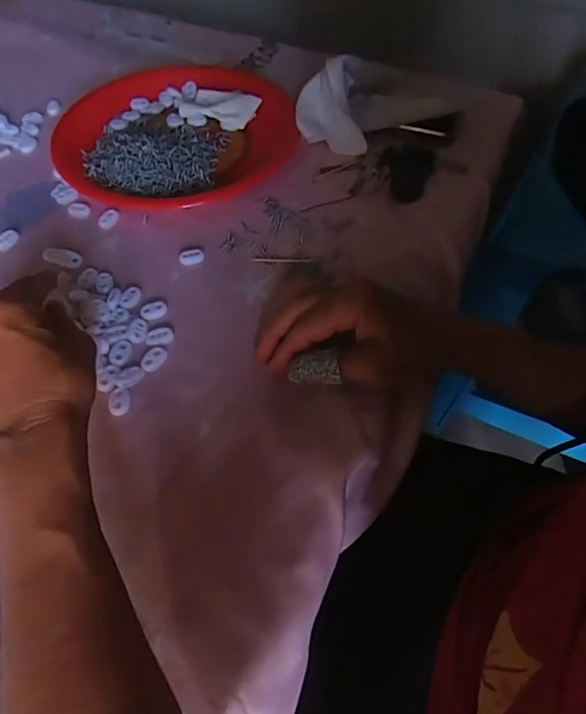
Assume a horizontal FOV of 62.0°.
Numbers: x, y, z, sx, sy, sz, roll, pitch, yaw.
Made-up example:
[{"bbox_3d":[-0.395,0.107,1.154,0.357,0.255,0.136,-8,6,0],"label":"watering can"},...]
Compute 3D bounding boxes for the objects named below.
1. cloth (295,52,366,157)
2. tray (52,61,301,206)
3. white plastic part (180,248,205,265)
[{"bbox_3d":[0.042,-0.264,0.513,0.081,0.083,0.043,12,57,8],"label":"cloth"},{"bbox_3d":[-0.126,-0.250,0.540,0.236,0.029,0.262,27,61,17],"label":"tray"},{"bbox_3d":[-0.093,-0.092,0.445,0.022,0.004,0.016,-9,57,-6],"label":"white plastic part"}]

